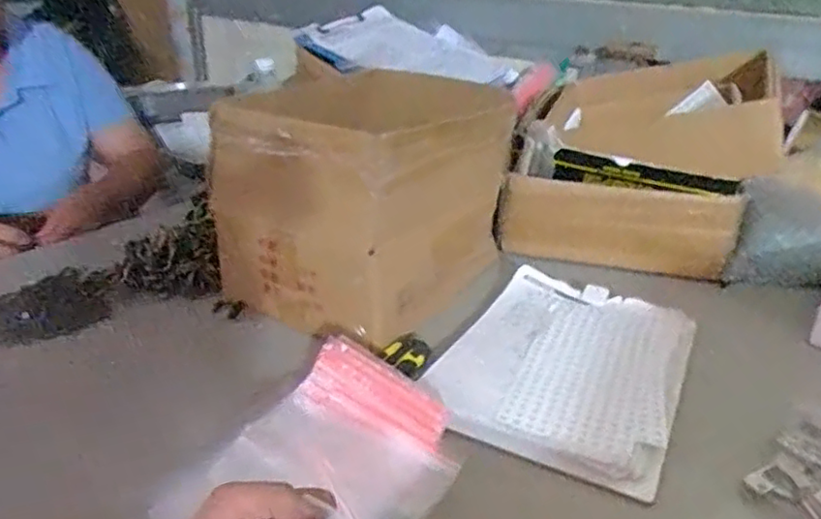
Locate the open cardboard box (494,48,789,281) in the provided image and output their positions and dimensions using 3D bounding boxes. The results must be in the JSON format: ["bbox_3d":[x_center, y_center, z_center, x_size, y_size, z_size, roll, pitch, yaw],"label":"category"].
[{"bbox_3d":[0.327,-0.139,0.944,0.330,0.247,0.238,13,28,17],"label":"open cardboard box"}]

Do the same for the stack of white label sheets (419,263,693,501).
[{"bbox_3d":[0.170,0.107,0.700,0.231,0.015,0.316,16,29,23],"label":"stack of white label sheets"}]

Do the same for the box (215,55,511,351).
[{"bbox_3d":[-0.056,-0.088,0.831,0.269,0.226,0.320,16,29,22],"label":"box"}]

